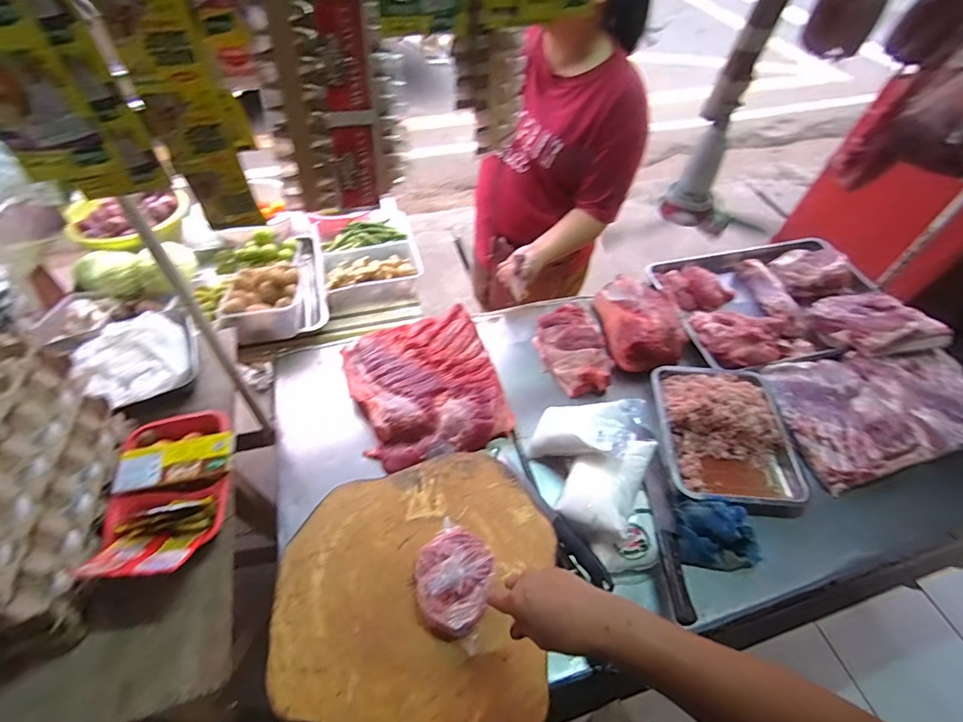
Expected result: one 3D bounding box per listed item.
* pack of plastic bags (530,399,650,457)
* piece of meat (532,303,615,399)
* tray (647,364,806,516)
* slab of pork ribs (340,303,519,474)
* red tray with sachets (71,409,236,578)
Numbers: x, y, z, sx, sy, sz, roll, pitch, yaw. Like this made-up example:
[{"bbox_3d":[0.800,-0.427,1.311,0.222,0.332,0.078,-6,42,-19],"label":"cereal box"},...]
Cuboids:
[{"bbox_3d":[0.190,0.131,0.835,0.224,0.054,0.132,-14,48,23],"label":"pack of plastic bags"},{"bbox_3d":[0.218,-0.031,1.037,0.157,0.065,0.241,-19,56,-18],"label":"piece of meat"},{"bbox_3d":[0.503,0.142,0.907,0.262,0.082,0.309,6,52,0],"label":"tray"},{"bbox_3d":[-0.119,0.044,0.952,0.300,0.052,0.334,-15,55,-15],"label":"slab of pork ribs"},{"bbox_3d":[-0.433,0.173,0.612,0.153,0.074,0.249,-6,53,-9],"label":"red tray with sachets"}]

